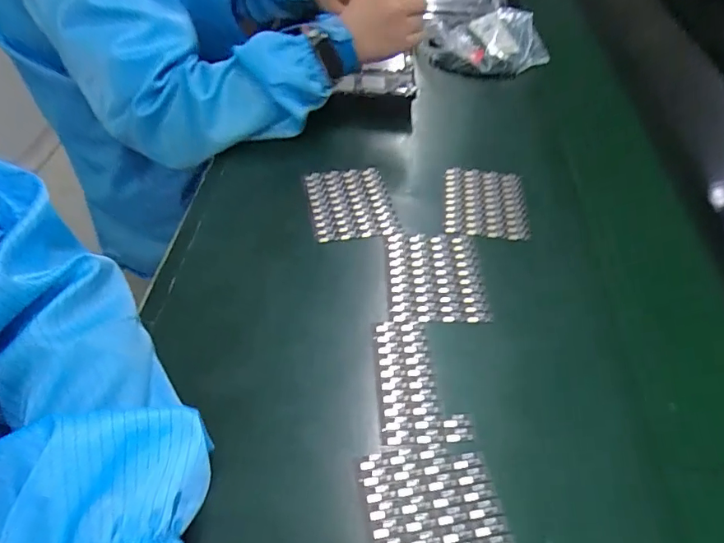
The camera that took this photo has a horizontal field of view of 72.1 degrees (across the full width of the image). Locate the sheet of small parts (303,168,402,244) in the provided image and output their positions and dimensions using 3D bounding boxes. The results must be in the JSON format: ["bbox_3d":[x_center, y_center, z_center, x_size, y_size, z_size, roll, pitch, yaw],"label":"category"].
[{"bbox_3d":[-0.011,-0.069,0.501,0.083,0.010,0.098,-4,50,-9],"label":"sheet of small parts"}]

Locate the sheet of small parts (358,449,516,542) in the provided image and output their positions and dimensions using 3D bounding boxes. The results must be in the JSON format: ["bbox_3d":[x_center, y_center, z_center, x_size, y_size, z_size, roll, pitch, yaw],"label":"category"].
[{"bbox_3d":[0.047,0.155,0.298,0.081,0.005,0.097,-6,50,-10],"label":"sheet of small parts"}]

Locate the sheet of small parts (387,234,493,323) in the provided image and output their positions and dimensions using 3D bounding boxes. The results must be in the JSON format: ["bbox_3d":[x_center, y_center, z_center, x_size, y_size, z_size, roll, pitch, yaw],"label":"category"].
[{"bbox_3d":[0.065,0.004,0.438,0.085,0.004,0.100,4,49,-2],"label":"sheet of small parts"}]

